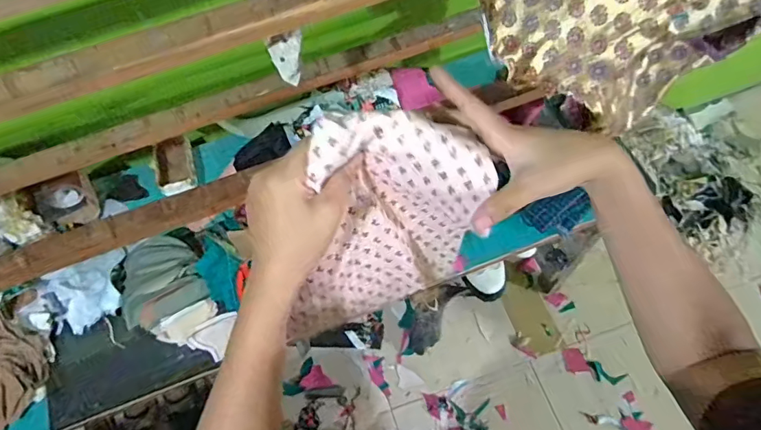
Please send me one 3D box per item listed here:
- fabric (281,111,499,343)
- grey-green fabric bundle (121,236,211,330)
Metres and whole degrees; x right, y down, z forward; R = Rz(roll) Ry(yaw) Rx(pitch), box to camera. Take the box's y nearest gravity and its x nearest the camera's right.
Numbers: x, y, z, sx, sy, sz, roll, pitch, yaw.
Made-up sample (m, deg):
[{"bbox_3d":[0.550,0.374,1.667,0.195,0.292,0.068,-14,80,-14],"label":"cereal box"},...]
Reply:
[{"bbox_3d":[-0.006,0.011,0.400,0.173,0.207,0.064,-21,62,-8],"label":"fabric"},{"bbox_3d":[-0.373,0.110,0.828,0.134,0.063,0.139,-1,61,2],"label":"grey-green fabric bundle"}]

